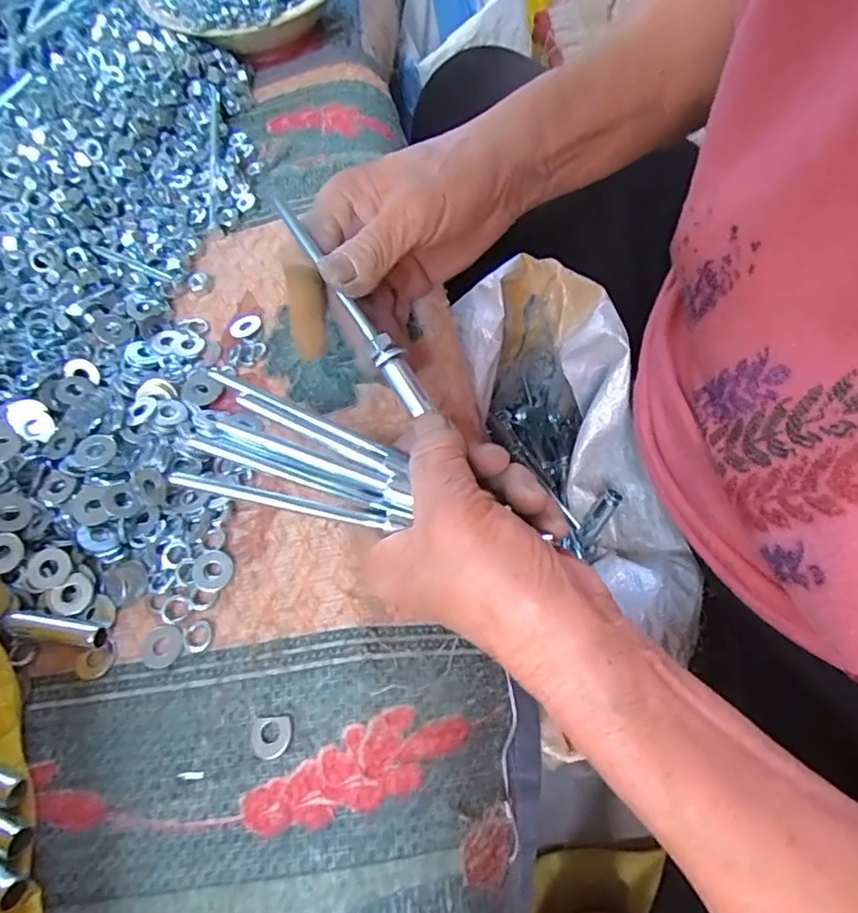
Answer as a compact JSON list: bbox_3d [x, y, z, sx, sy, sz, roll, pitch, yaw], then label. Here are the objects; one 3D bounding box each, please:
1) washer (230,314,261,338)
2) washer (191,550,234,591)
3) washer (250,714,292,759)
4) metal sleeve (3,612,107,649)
[{"bbox_3d":[-0.109,-0.077,0.337,0.019,0.004,0.016,-35,63,-10],"label":"washer"},{"bbox_3d":[-0.101,0.052,0.264,0.019,0.004,0.018,-2,62,3],"label":"washer"},{"bbox_3d":[-0.064,0.112,0.228,0.016,0.004,0.015,-6,61,1],"label":"washer"},{"bbox_3d":[-0.166,0.077,0.254,0.044,0.008,0.010,5,62,7],"label":"metal sleeve"}]

